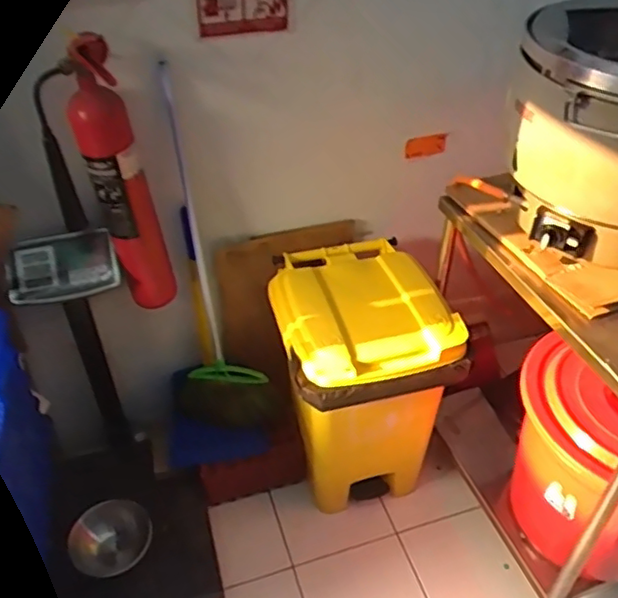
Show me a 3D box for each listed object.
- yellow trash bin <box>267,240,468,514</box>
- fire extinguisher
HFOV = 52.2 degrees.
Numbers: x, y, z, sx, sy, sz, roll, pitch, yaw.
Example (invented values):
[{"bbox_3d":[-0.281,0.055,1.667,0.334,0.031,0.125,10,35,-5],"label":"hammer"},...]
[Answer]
[{"bbox_3d":[0.125,0.225,1.663,0.393,0.585,0.422,-7,41,-9],"label":"yellow trash bin"},{"bbox_3d":[-0.406,-0.220,1.285,0.181,0.604,0.099,-8,41,-10],"label":"fire extinguisher"}]

